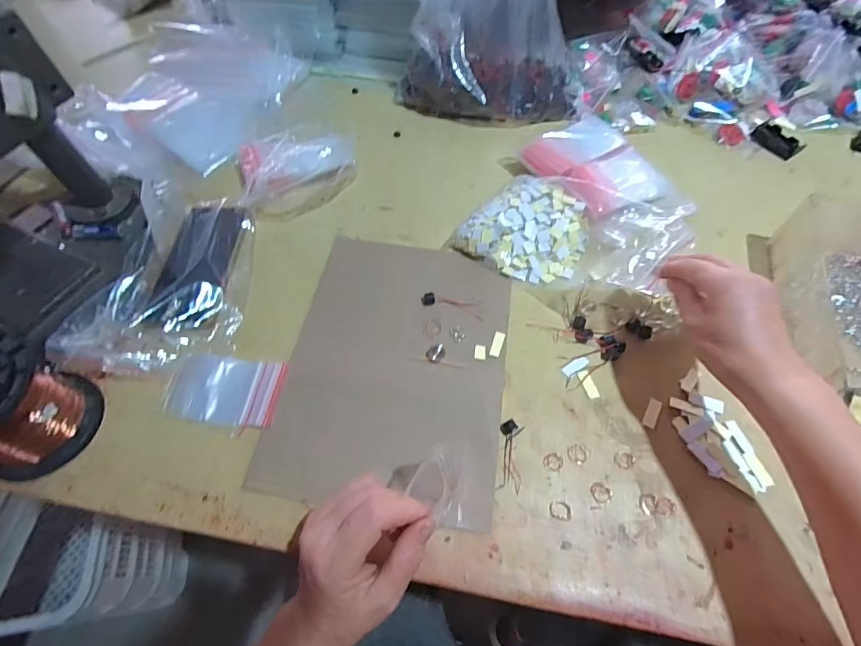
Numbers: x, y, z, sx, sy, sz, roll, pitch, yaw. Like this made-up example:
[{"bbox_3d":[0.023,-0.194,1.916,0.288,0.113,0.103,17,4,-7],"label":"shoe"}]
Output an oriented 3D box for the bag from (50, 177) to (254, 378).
[{"bbox_3d":[-0.261,-0.054,0.438,0.144,0.038,0.223,4,60,3],"label":"bag"}]

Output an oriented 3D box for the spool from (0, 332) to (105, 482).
[{"bbox_3d":[-0.347,0.068,0.339,0.093,0.090,0.094,0,59,0],"label":"spool"}]

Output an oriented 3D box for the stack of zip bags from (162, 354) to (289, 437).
[{"bbox_3d":[-0.188,0.062,0.389,0.101,0.005,0.065,7,60,4],"label":"stack of zip bags"}]

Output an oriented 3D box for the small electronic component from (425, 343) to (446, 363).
[{"bbox_3d":[0.005,0.029,0.408,0.018,0.007,0.016,-13,60,-7],"label":"small electronic component"}]

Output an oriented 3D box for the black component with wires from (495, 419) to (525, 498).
[{"bbox_3d":[0.068,0.112,0.360,0.020,0.007,0.058,8,60,5],"label":"black component with wires"}]

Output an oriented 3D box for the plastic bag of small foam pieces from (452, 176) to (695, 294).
[{"bbox_3d":[0.166,-0.105,0.467,0.272,0.042,0.146,4,60,2],"label":"plastic bag of small foam pieces"}]

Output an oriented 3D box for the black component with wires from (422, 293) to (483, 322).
[{"bbox_3d":[0.022,-0.018,0.439,0.064,0.006,0.023,8,60,5],"label":"black component with wires"}]

